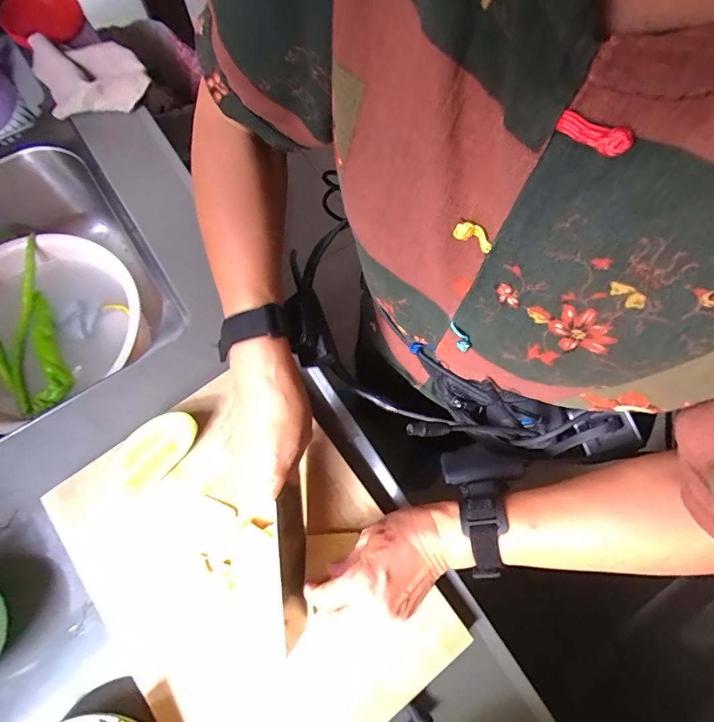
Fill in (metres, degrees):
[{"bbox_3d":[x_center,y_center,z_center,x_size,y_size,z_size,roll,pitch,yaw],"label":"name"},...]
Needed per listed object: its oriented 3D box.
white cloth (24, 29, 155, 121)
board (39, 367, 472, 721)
[{"bbox_3d":[-0.401,-0.434,0.598,0.138,0.052,0.180,-31,76,-10],"label":"white cloth"},{"bbox_3d":[-0.108,0.210,0.412,0.277,0.012,0.367,-36,77,-11],"label":"board"}]

